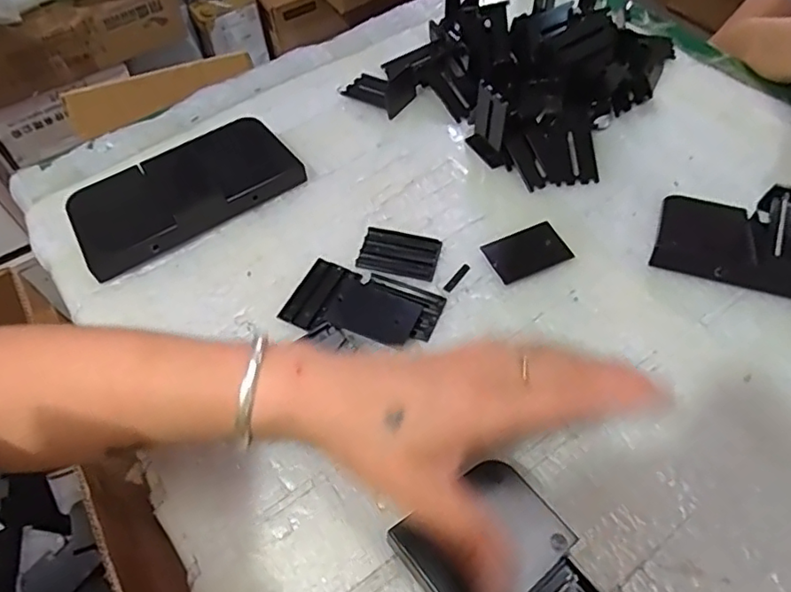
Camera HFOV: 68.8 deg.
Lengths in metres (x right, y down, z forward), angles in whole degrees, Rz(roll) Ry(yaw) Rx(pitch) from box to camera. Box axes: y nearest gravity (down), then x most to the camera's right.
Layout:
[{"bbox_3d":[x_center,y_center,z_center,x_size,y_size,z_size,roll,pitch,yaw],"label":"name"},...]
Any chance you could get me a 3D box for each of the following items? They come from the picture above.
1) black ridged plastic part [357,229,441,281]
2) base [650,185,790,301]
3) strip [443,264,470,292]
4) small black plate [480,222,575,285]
[{"bbox_3d":[0.003,-0.030,0.411,0.054,0.006,0.035,12,58,10],"label":"black ridged plastic part"},{"bbox_3d":[0.263,-0.034,0.384,0.160,0.036,0.070,17,59,13],"label":"base"},{"bbox_3d":[0.043,-0.013,0.402,0.006,0.004,0.026,35,65,22],"label":"strip"},{"bbox_3d":[0.093,-0.031,0.408,0.055,0.006,0.035,-23,59,-12],"label":"small black plate"}]

